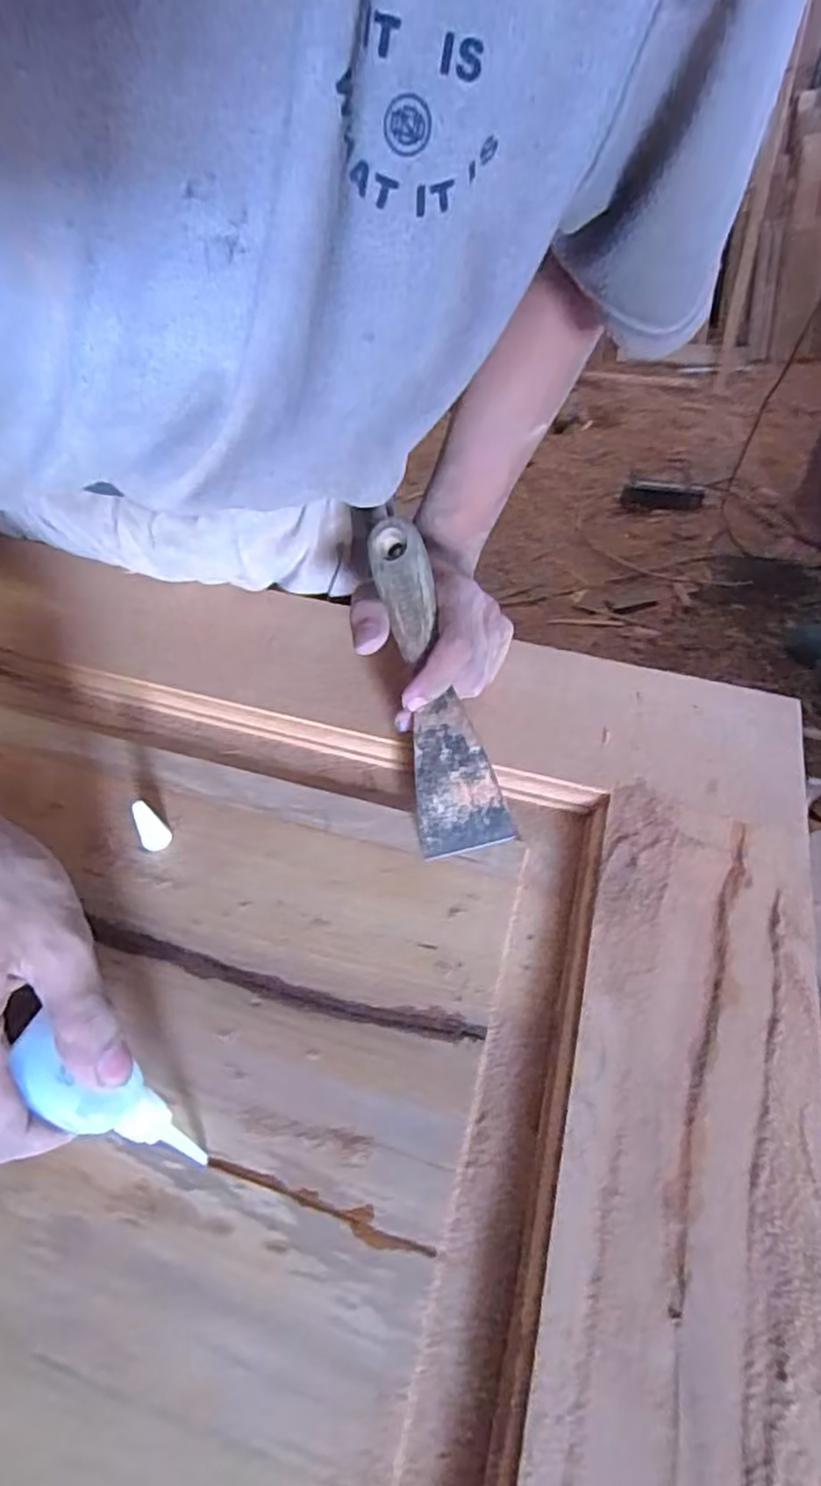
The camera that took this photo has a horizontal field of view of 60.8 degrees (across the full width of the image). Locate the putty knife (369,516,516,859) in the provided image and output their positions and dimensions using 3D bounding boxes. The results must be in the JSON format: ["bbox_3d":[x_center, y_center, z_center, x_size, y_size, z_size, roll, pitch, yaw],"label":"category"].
[{"bbox_3d":[0.010,-0.032,0.370,0.042,0.019,0.178,-11,82,-8],"label":"putty knife"}]

